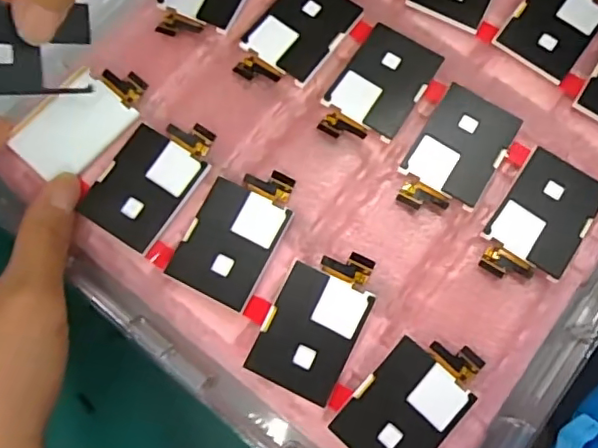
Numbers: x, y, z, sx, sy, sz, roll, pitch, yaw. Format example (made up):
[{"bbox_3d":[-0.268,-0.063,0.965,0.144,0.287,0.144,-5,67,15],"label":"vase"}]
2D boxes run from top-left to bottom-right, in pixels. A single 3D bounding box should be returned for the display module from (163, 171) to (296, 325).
[{"bbox_3d":[-0.022,0.004,0.227,0.041,0.004,0.057,25,74,6],"label":"display module"}]

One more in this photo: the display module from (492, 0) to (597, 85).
[{"bbox_3d":[0.118,-0.094,0.258,0.034,0.004,0.057,36,78,9],"label":"display module"}]

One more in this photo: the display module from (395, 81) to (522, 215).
[{"bbox_3d":[0.066,-0.029,0.238,0.034,0.007,0.057,32,75,8],"label":"display module"}]

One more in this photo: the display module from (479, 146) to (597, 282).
[{"bbox_3d":[0.099,-0.001,0.232,0.035,0.008,0.056,34,76,8],"label":"display module"}]

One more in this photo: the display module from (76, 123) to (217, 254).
[{"bbox_3d":[-0.061,-0.020,0.234,0.034,0.004,0.057,33,75,8],"label":"display module"}]

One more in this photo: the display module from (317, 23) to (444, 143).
[{"bbox_3d":[0.034,-0.059,0.246,0.035,0.006,0.057,32,75,8],"label":"display module"}]

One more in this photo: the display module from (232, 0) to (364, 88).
[{"bbox_3d":[-0.002,-0.084,0.254,0.038,0.005,0.057,35,79,9],"label":"display module"}]

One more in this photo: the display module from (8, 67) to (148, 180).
[{"bbox_3d":[-0.093,-0.045,0.242,0.034,0.004,0.056,41,82,5],"label":"display module"}]

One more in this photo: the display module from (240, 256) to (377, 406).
[{"bbox_3d":[0.007,0.036,0.218,0.034,0.004,0.057,25,74,6],"label":"display module"}]

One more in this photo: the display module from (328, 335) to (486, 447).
[{"bbox_3d":[0.043,0.067,0.211,0.040,0.005,0.056,35,76,9],"label":"display module"}]

